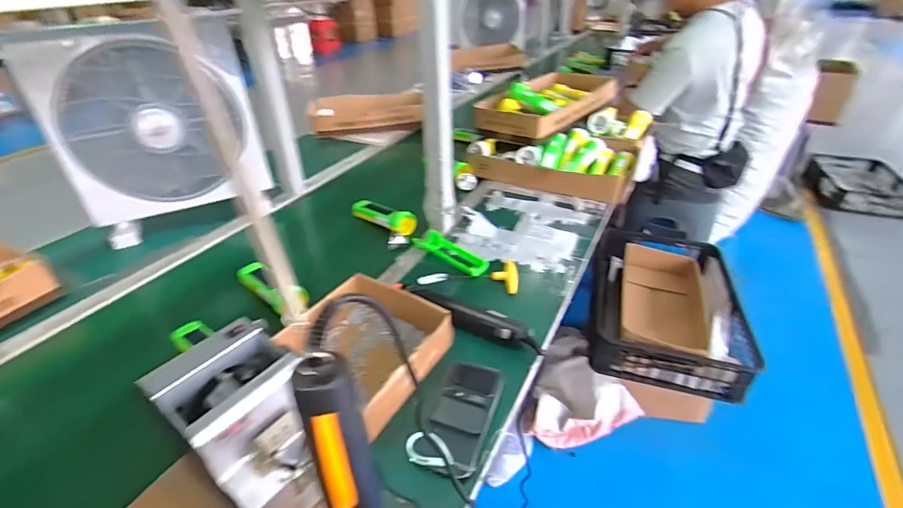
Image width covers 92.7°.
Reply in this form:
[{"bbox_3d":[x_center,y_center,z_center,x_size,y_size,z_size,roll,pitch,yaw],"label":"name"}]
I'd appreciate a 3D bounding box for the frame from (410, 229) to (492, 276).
[{"bbox_3d":[-0.002,-0.002,0.872,0.053,0.022,0.176,-29,43,-34],"label":"frame"}]

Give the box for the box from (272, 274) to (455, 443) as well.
[{"bbox_3d":[-0.131,0.137,0.633,0.199,0.060,0.212,16,38,23],"label":"box"}]

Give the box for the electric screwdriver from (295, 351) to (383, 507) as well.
[{"bbox_3d":[-0.070,0.169,0.297,0.035,0.242,0.036,8,29,20],"label":"electric screwdriver"}]

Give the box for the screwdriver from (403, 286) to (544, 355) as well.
[{"bbox_3d":[0.040,0.111,0.694,0.222,0.042,0.040,17,39,24],"label":"screwdriver"}]

